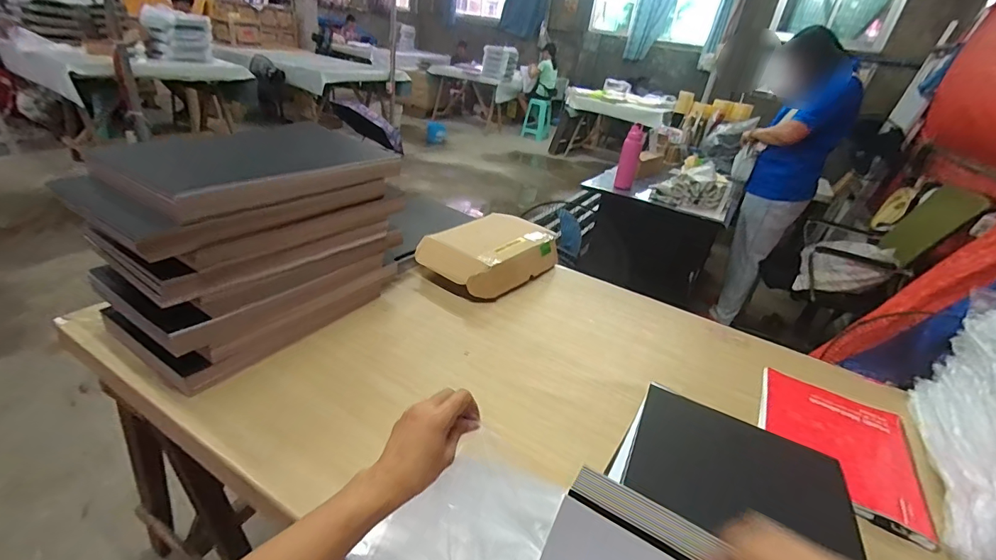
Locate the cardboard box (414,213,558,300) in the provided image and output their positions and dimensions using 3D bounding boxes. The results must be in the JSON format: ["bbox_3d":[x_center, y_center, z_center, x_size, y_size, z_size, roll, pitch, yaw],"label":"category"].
[{"bbox_3d":[-0.009,-0.073,1.098,0.235,0.083,0.363,24,33,27],"label":"cardboard box"}]

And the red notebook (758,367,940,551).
[{"bbox_3d":[0.554,0.255,0.716,0.222,0.011,0.295,23,32,25],"label":"red notebook"}]

